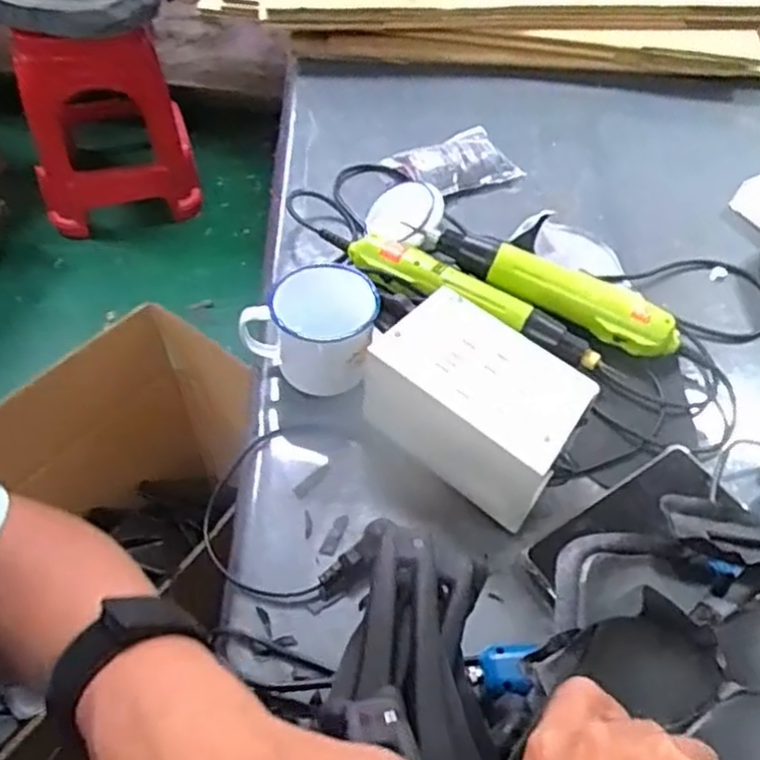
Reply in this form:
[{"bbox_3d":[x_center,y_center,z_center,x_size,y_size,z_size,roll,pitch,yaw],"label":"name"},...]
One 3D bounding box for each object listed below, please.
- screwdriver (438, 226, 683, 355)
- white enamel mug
[{"bbox_3d":[0.160,-0.079,0.662,0.232,0.047,0.046,22,55,13],"label":"screwdriver"},{"bbox_3d":[-0.060,-0.043,0.630,0.090,0.097,0.086,23,55,14],"label":"white enamel mug"}]

